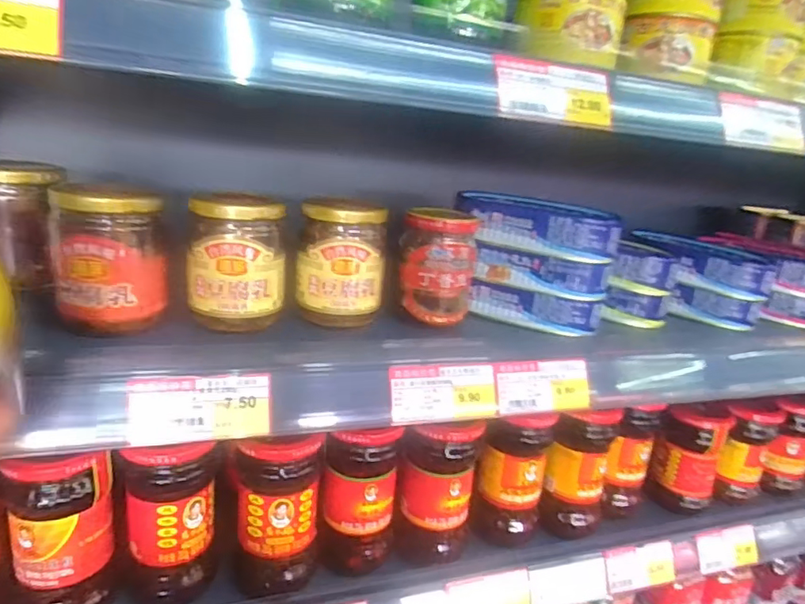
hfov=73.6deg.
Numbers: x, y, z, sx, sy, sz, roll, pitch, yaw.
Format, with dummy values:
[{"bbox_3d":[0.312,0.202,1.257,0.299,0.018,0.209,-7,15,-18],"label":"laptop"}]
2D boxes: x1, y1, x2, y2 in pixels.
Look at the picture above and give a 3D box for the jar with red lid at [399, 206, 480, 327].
[{"bbox_3d":[0.029,-0.030,0.433,0.062,0.085,0.050,10,19,7],"label":"jar with red lid"}]

